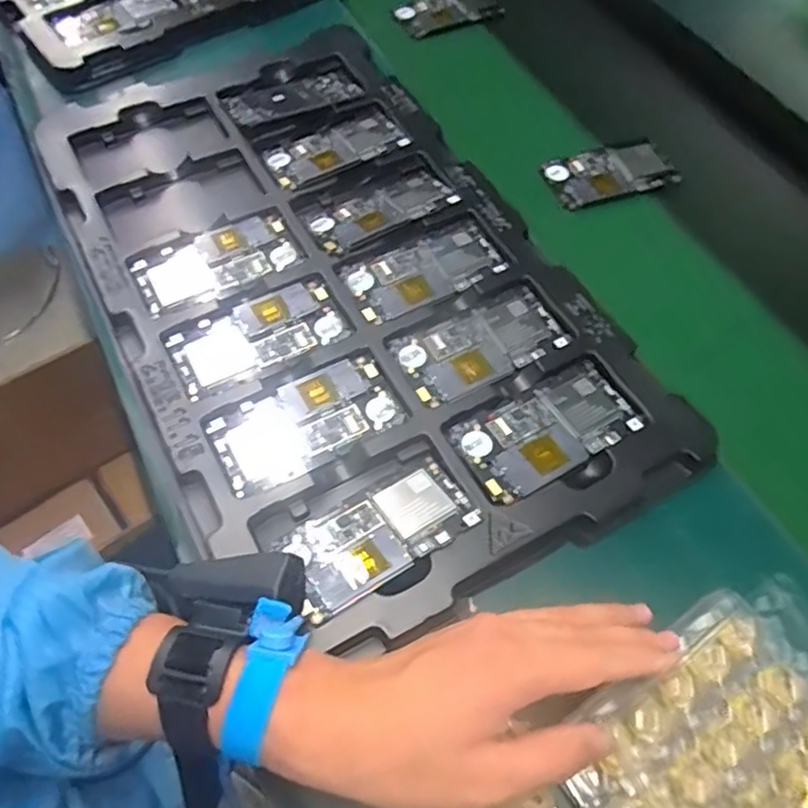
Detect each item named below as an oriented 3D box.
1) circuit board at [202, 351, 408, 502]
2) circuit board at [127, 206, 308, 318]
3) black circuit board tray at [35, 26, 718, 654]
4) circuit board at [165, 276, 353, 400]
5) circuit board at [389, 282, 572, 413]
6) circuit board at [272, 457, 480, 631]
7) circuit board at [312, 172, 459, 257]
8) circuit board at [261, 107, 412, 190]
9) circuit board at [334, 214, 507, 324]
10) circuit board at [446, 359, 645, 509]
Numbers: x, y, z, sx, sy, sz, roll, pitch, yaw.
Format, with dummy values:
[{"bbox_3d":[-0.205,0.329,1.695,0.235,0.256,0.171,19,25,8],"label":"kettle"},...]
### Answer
[{"bbox_3d":[-0.066,0.011,0.458,0.126,0.006,0.067,-27,64,-16],"label":"circuit board"},{"bbox_3d":[-0.148,-0.114,0.534,0.128,0.008,0.063,-27,64,-16],"label":"circuit board"},{"bbox_3d":[-0.062,-0.107,0.526,0.317,0.028,0.540,-25,64,-15],"label":"black circuit board tray"},{"bbox_3d":[-0.107,-0.051,0.495,0.127,0.006,0.066,-25,64,-15],"label":"circuit board"},{"bbox_3d":[0.058,-0.046,0.495,0.125,0.004,0.066,-26,64,-15],"label":"circuit board"},{"bbox_3d":[-0.015,0.081,0.413,0.116,0.006,0.062,-25,48,-16],"label":"circuit board"},{"bbox_3d":[-0.018,-0.163,0.558,0.121,0.005,0.051,-27,64,-16],"label":"circuit board"},{"bbox_3d":[-0.062,-0.230,0.596,0.120,0.007,0.054,-24,63,-14],"label":"circuit board"},{"bbox_3d":[0.016,-0.108,0.534,0.124,0.006,0.063,-24,63,-14],"label":"circuit board"},{"bbox_3d":[0.098,0.018,0.453,0.122,0.006,0.064,-26,64,-15],"label":"circuit board"}]

